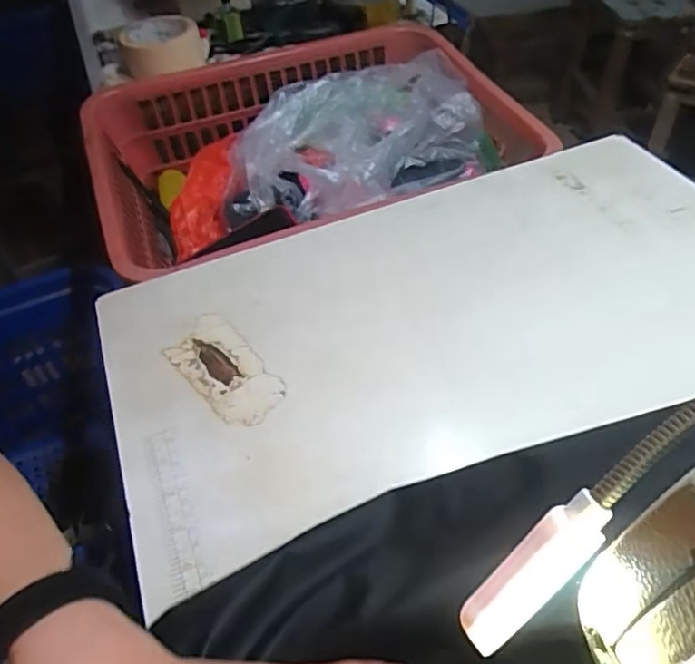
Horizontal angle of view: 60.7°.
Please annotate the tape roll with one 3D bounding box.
[{"bbox_3d":[-0.253,-0.394,0.813,0.109,0.043,0.098,-4,48,0],"label":"tape roll"}]

